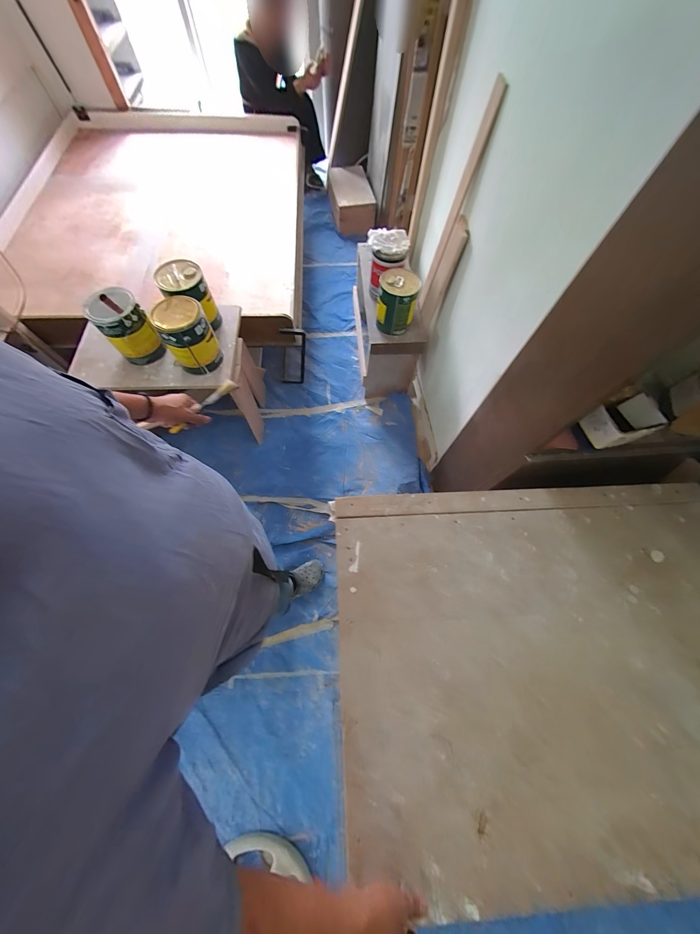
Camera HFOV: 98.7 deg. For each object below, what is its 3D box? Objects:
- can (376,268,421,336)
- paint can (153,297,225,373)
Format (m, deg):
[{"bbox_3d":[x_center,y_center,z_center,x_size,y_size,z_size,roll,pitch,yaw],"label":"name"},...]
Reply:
[{"bbox_3d":[0.204,-0.701,1.286,0.157,0.197,0.157,1,68,-1],"label":"can"},{"bbox_3d":[-0.568,-0.458,1.073,0.167,0.211,0.179,1,68,-1],"label":"paint can"}]

